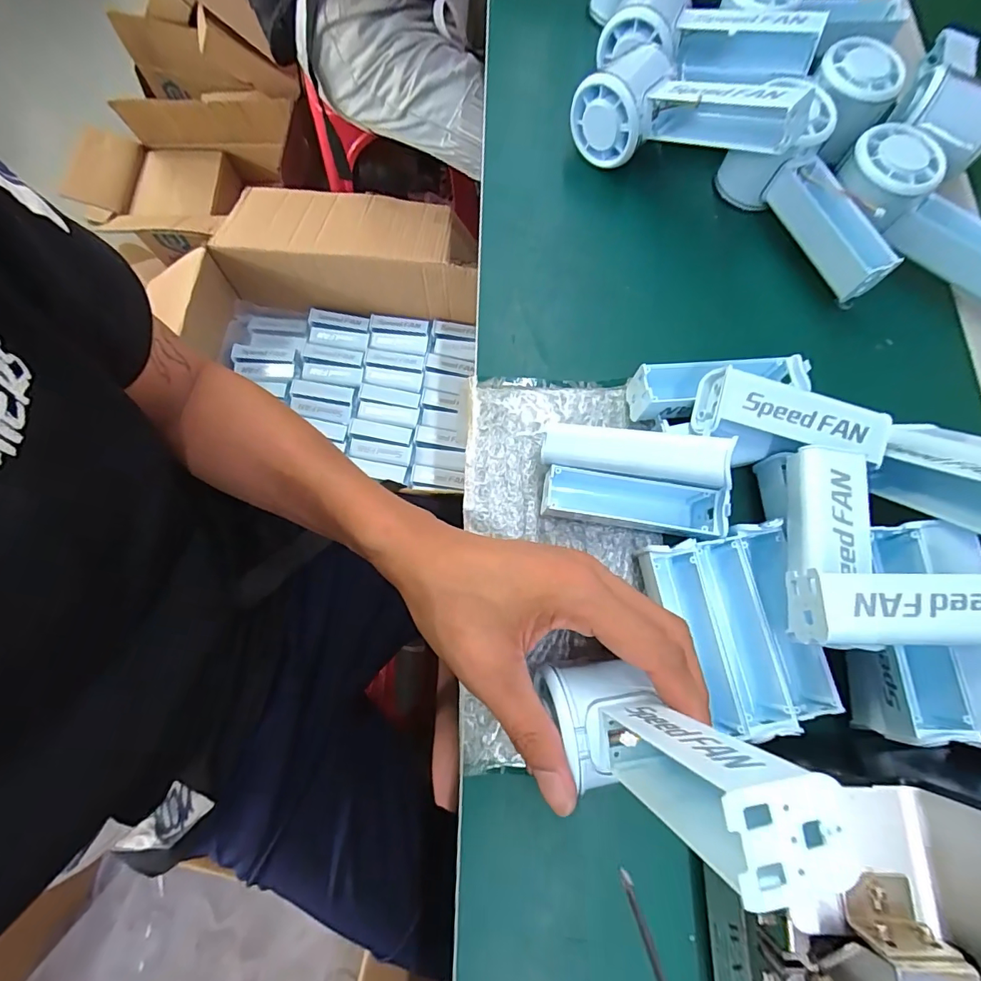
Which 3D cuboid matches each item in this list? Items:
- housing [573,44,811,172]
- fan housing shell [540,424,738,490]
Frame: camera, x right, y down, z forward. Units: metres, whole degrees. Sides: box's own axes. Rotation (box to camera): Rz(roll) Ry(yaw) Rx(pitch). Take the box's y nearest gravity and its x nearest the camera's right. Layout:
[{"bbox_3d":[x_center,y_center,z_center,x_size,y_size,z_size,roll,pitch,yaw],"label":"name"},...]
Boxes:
[{"bbox_3d":[0.135,-0.267,0.329,0.154,0.060,0.074,20,74,20],"label":"housing"},{"bbox_3d":[0.078,-0.021,0.261,0.097,0.016,0.023,9,73,17],"label":"fan housing shell"}]

